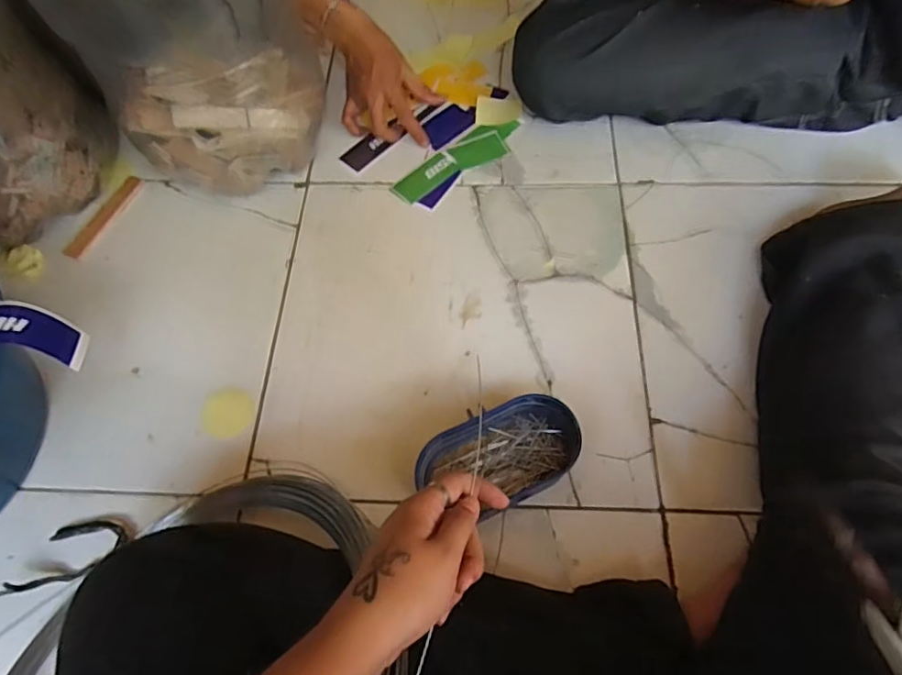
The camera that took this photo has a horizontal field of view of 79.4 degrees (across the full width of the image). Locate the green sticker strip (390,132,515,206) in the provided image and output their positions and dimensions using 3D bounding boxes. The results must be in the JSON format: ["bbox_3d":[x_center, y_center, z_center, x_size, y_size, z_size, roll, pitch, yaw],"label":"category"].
[{"bbox_3d":[-0.001,-0.224,0.711,0.160,0.005,0.048,-31,69,-11],"label":"green sticker strip"}]

